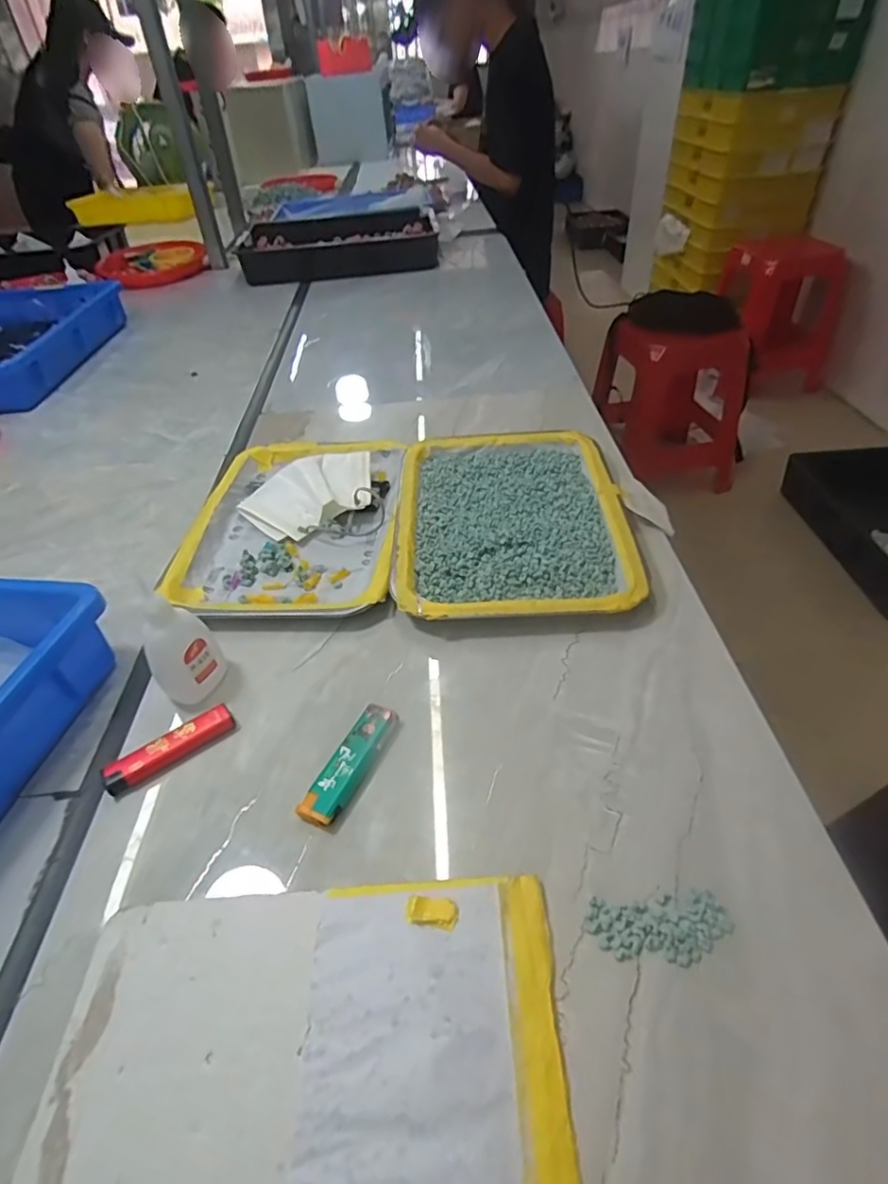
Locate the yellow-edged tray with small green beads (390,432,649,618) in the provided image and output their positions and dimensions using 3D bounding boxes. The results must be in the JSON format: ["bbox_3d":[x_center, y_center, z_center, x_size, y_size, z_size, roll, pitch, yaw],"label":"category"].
[{"bbox_3d":[0.056,-0.065,0.507,0.185,0.023,0.253,-1,43,3],"label":"yellow-edged tray with small green beads"}]

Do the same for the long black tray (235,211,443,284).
[{"bbox_3d":[-0.208,-0.718,1.210,0.390,0.062,0.305,-2,43,2],"label":"long black tray"}]

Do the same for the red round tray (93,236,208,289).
[{"bbox_3d":[-0.624,-0.704,1.247,0.195,0.047,0.207,-2,43,2],"label":"red round tray"}]

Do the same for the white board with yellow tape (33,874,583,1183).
[{"bbox_3d":[-0.056,0.192,0.244,0.210,0.009,0.130,-3,43,0],"label":"white board with yellow tape"}]

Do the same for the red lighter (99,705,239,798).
[{"bbox_3d":[-0.169,0.097,0.363,0.078,0.009,0.023,-28,48,-24],"label":"red lighter"}]

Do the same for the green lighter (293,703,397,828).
[{"bbox_3d":[-0.055,0.101,0.346,0.023,0.010,0.079,17,46,21],"label":"green lighter"}]

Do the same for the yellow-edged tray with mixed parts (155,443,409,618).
[{"bbox_3d":[-0.131,-0.068,0.524,0.182,0.031,0.254,-1,43,3],"label":"yellow-edged tray with mixed parts"}]

